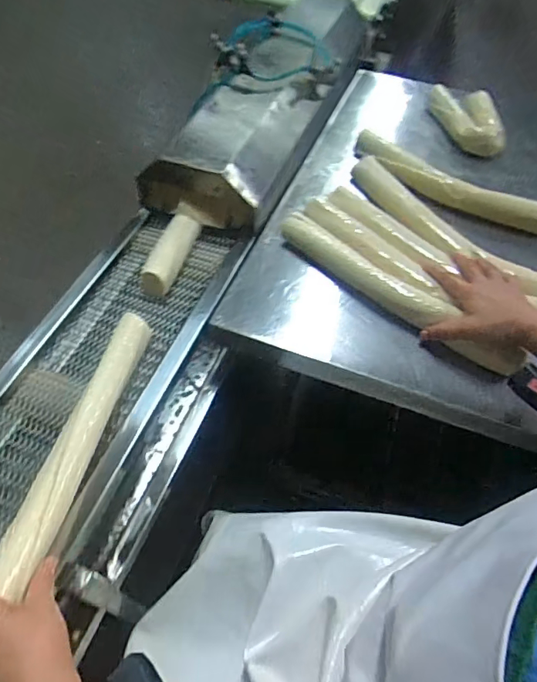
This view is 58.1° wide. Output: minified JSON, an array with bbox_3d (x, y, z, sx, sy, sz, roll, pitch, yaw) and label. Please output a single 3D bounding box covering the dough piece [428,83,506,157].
[{"bbox_3d":[0.389,-0.454,0.966,0.119,0.038,0.219,2,54,-1],"label":"dough piece"}]

